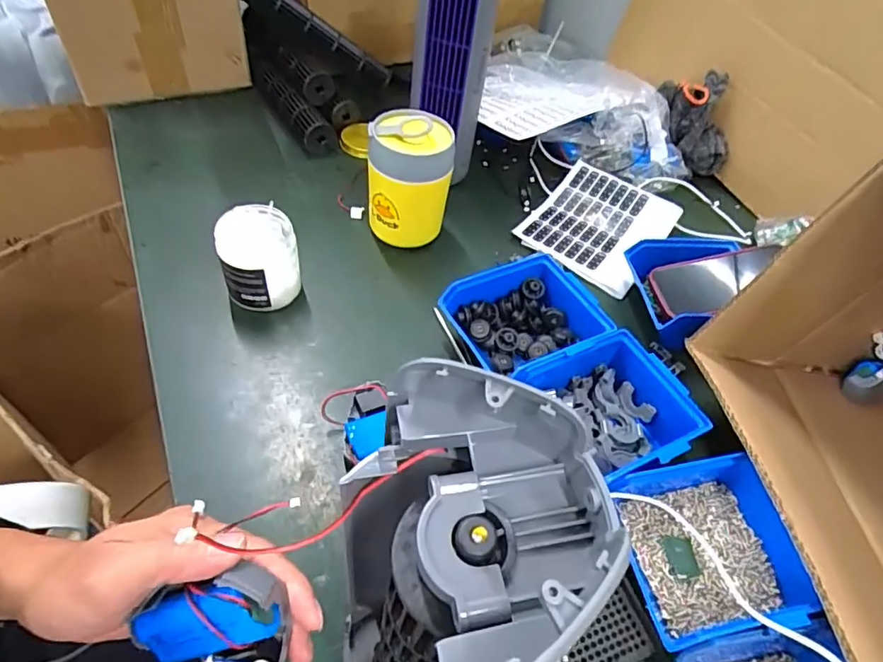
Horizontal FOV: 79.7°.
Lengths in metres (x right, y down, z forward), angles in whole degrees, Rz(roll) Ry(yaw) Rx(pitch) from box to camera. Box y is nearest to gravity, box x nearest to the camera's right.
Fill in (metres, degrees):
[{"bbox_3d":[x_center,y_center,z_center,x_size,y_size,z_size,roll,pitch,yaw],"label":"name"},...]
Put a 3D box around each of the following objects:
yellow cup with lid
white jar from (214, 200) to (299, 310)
[{"bbox_3d":[-0.037,-0.166,0.607,0.091,0.142,0.088,0,52,-9],"label":"yellow cup with lid"},{"bbox_3d":[-0.183,-0.069,0.537,0.072,0.088,0.076,4,51,-5],"label":"white jar"}]

